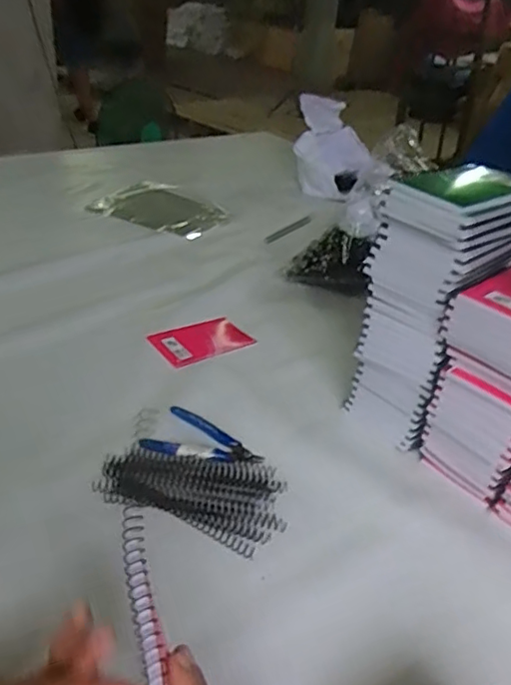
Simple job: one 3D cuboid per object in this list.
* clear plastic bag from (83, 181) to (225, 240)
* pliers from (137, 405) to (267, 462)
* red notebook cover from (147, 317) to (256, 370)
[{"bbox_3d":[-0.195,-0.274,1.182,0.266,0.031,0.173,20,36,24],"label":"clear plastic bag"},{"bbox_3d":[-0.053,0.105,0.620,0.118,0.007,0.072,16,34,20],"label":"pliers"},{"bbox_3d":[-0.073,-0.003,0.792,0.121,0.007,0.077,-20,47,-30],"label":"red notebook cover"}]

